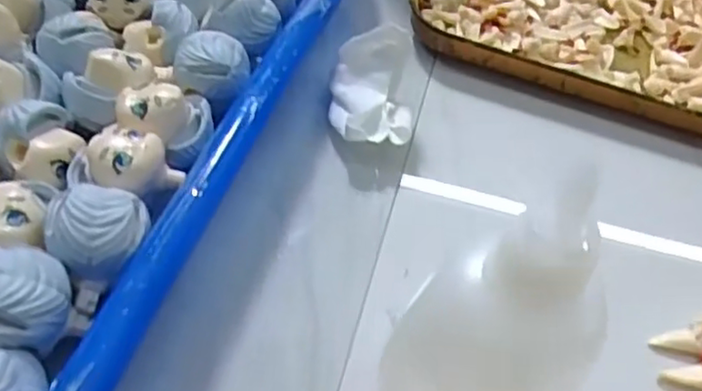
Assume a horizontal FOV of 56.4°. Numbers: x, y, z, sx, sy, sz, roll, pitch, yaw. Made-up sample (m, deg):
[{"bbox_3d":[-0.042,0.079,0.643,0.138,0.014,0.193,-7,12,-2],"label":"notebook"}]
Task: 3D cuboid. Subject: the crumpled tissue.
[{"bbox_3d":[0.007,-0.035,0.221,0.026,0.023,0.039,5,51,-3],"label":"crumpled tissue"}]

